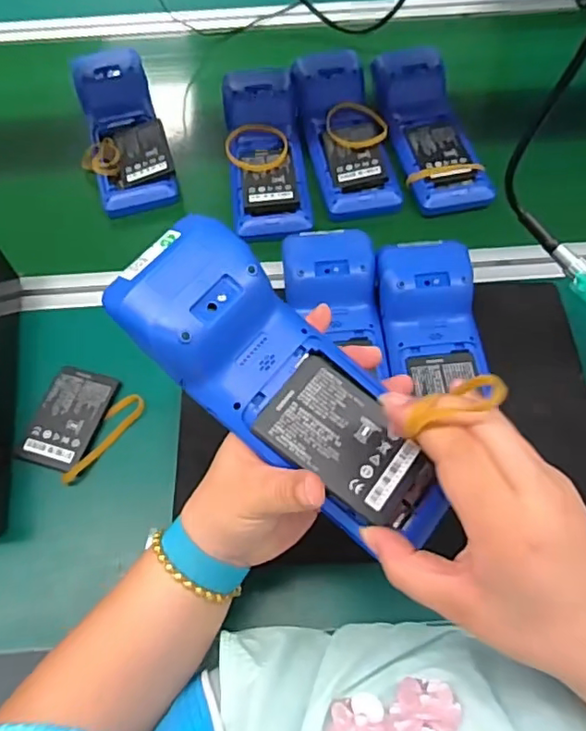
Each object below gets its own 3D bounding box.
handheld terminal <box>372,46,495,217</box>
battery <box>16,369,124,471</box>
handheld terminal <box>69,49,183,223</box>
[{"bbox_3d":[0.150,-0.266,0.632,0.082,0.041,0.222,-11,62,-4],"label":"handheld terminal"},{"bbox_3d":[-0.192,0.044,0.493,0.055,0.005,0.090,14,63,9],"label":"battery"},{"bbox_3d":[-0.188,-0.260,0.639,0.087,0.049,0.201,-15,62,-6],"label":"handheld terminal"}]

